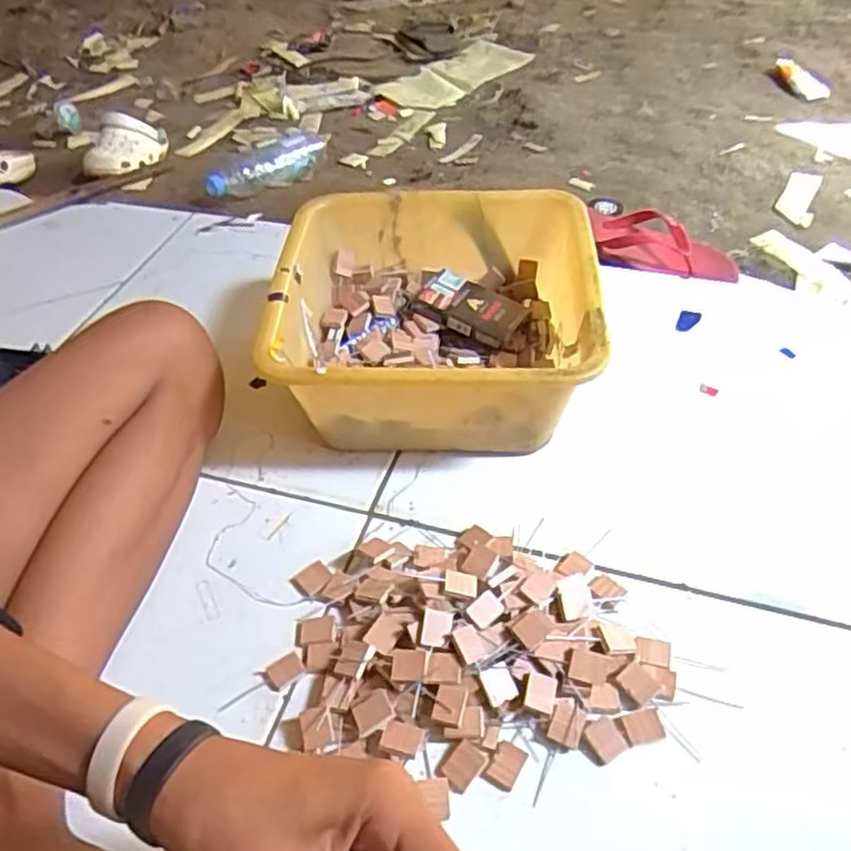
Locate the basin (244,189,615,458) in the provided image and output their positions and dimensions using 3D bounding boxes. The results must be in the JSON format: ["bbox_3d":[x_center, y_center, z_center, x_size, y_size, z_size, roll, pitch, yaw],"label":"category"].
[{"bbox_3d":[0.008,-0.092,0.668,0.266,0.125,0.274,0,48,3],"label":"basin"}]

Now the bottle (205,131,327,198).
[{"bbox_3d":[-0.276,-0.447,1.285,0.246,0.094,0.070,-35,54,-25],"label":"bottle"}]

